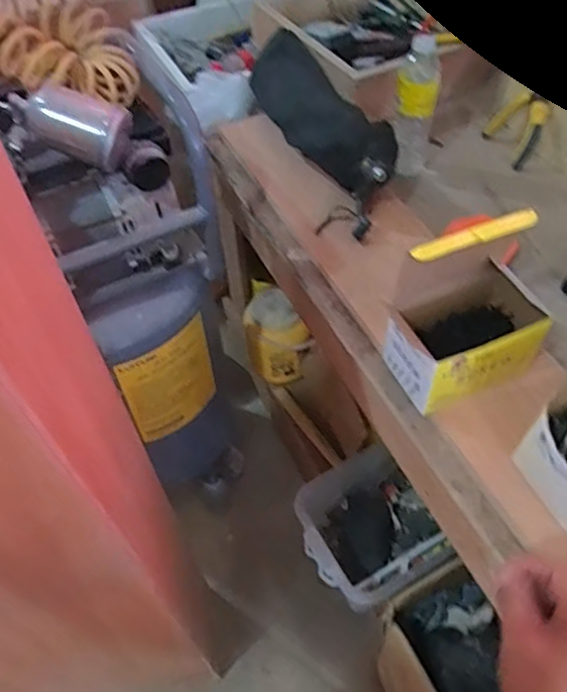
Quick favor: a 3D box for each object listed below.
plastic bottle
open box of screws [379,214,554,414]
[{"bbox_3d":[0.197,-0.356,0.864,0.059,0.196,0.053,12,53,11],"label":"plastic bottle"},{"bbox_3d":[0.205,-0.039,0.617,0.160,0.186,0.100,-19,54,-13],"label":"open box of screws"}]

